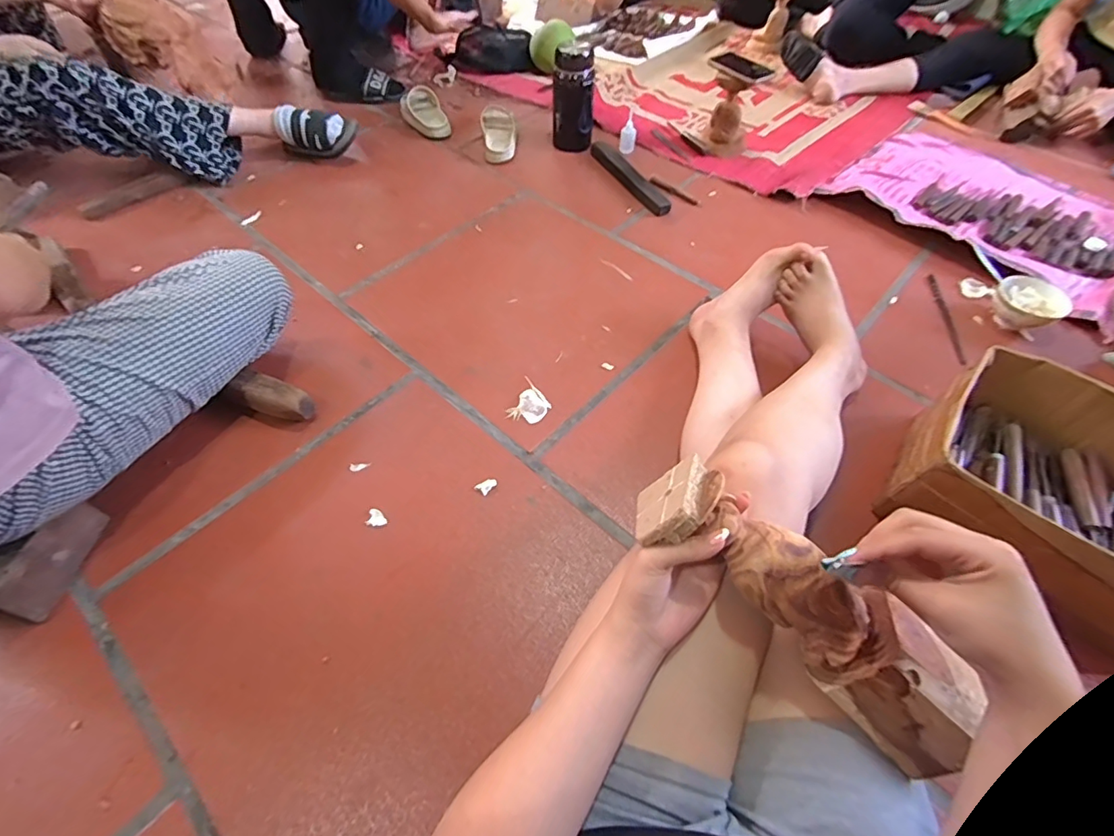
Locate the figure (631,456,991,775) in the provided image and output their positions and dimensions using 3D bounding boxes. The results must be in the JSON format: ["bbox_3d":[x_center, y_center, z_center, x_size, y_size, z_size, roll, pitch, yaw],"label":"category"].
[{"bbox_3d":[0.203,0.155,0.404,0.299,0.073,0.090,42,61,3],"label":"figure"}]

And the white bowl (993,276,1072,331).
[{"bbox_3d":[0.826,-0.197,0.875,0.111,0.068,0.104,-29,61,-20],"label":"white bowl"}]

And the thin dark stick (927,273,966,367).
[{"bbox_3d":[0.719,-0.187,0.915,0.017,0.006,0.232,10,54,6],"label":"thin dark stick"}]

